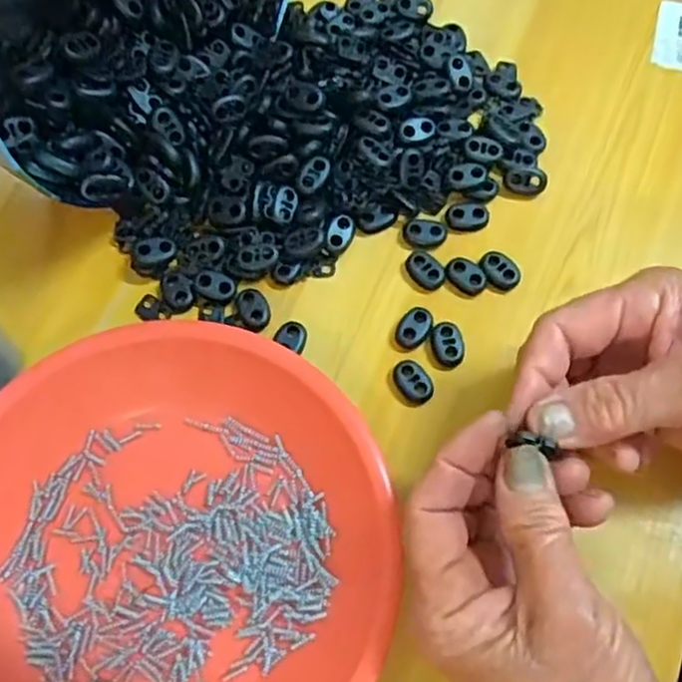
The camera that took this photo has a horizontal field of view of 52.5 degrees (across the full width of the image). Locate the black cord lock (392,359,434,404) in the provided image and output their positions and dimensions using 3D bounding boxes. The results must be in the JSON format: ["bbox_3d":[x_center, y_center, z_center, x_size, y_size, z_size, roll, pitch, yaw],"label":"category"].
[{"bbox_3d":[0.034,0.019,0.326,0.015,0.004,0.022,-27,71,-11],"label":"black cord lock"}]

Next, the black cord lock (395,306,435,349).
[{"bbox_3d":[0.036,-0.007,0.334,0.014,0.004,0.022,31,71,11],"label":"black cord lock"}]

